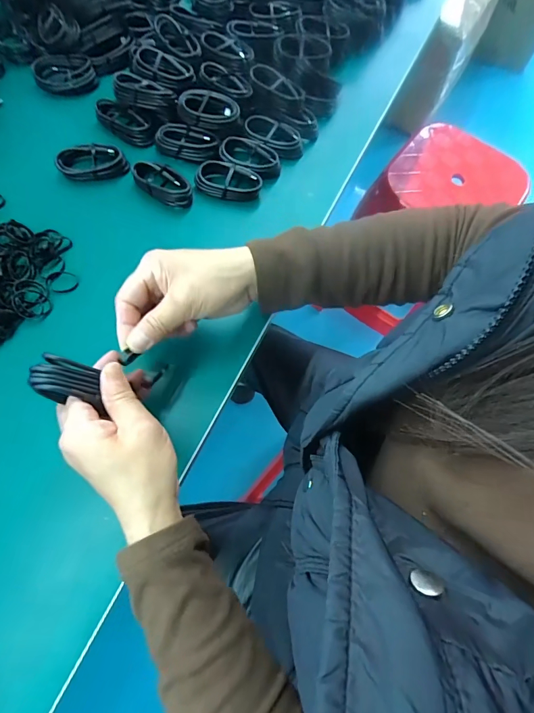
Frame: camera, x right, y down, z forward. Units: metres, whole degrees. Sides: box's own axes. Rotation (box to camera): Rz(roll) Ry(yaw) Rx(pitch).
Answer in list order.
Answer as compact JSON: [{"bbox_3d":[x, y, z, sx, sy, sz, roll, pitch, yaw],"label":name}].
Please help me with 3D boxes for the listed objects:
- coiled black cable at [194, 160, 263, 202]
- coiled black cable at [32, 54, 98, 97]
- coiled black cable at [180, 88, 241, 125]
[{"bbox_3d":[-0.043,-0.202,0.445,0.074,0.022,0.035,11,69,-1],"label":"coiled black cable"},{"bbox_3d":[-0.251,-0.350,0.479,0.071,0.019,0.043,1,69,-5],"label":"coiled black cable"},{"bbox_3d":[-0.069,-0.292,0.458,0.067,0.028,0.039,-8,70,-8],"label":"coiled black cable"}]

